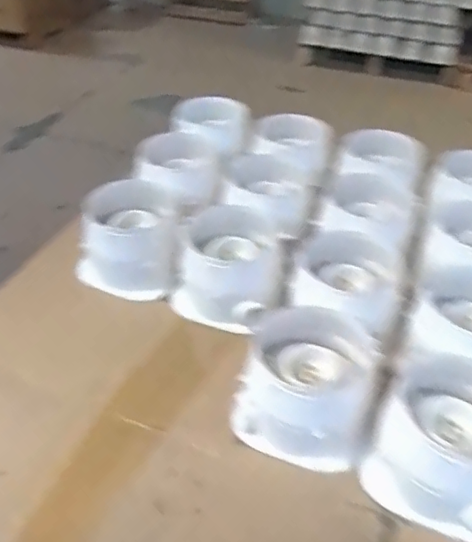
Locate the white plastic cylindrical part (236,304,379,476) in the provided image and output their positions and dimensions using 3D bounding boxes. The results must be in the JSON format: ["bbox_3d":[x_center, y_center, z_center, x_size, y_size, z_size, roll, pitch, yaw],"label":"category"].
[{"bbox_3d":[0.073,0.106,0.588,0.127,0.090,0.138,0,41,0],"label":"white plastic cylindrical part"}]

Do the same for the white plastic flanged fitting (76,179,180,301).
[{"bbox_3d":[-0.135,-0.044,0.763,0.121,0.090,0.130,-1,41,-2],"label":"white plastic flanged fitting"}]

